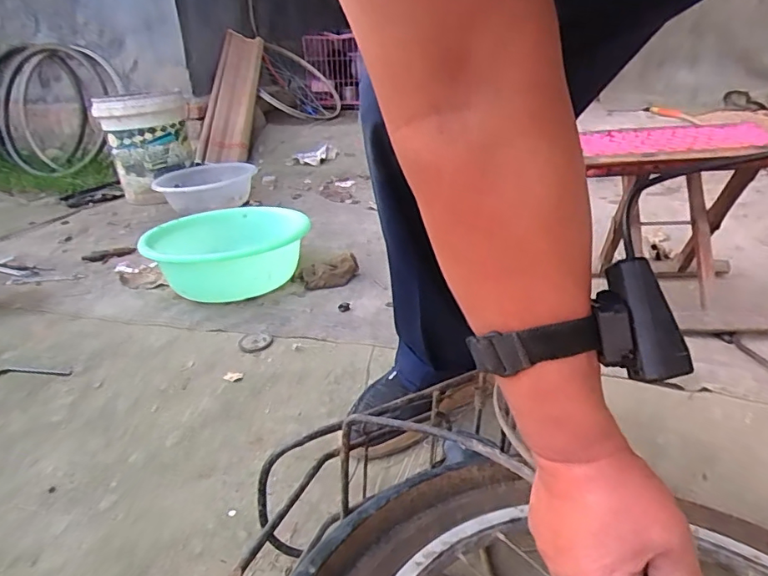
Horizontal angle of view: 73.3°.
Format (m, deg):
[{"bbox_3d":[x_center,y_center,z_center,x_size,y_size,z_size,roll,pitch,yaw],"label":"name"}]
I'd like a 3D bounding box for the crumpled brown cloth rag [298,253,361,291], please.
[{"bbox_3d":[-0.118,-0.033,1.132,0.128,0.051,0.065,-12,25,-17],"label":"crumpled brown cloth rag"}]

